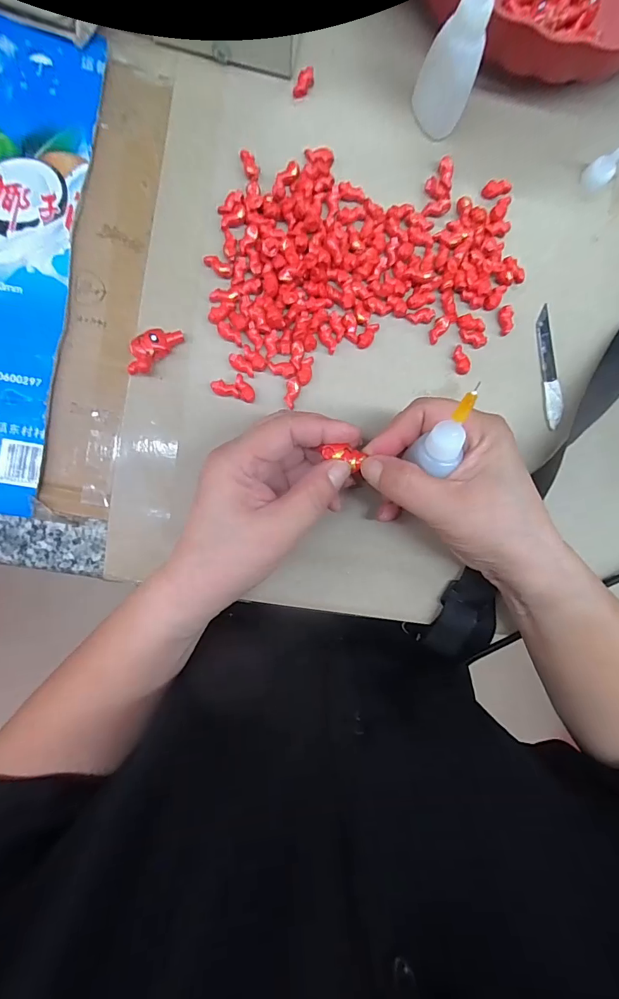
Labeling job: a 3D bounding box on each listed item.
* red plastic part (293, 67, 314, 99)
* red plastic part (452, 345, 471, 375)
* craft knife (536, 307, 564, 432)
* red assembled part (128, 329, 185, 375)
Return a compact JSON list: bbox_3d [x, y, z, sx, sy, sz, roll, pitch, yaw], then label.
[{"bbox_3d":[-0.003,-0.261,0.259,0.009,0.007,0.017,29,89,-5],"label":"red plastic part"},{"bbox_3d":[0.099,-0.092,0.271,0.008,0.007,0.019,-16,93,-4],"label":"red plastic part"},{"bbox_3d":[0.162,-0.089,0.277,0.011,0.007,0.081,-6,92,-5],"label":"craft knife"},{"bbox_3d":[-0.096,-0.091,0.251,0.015,0.014,0.038,44,88,-5],"label":"red assembled part"}]

